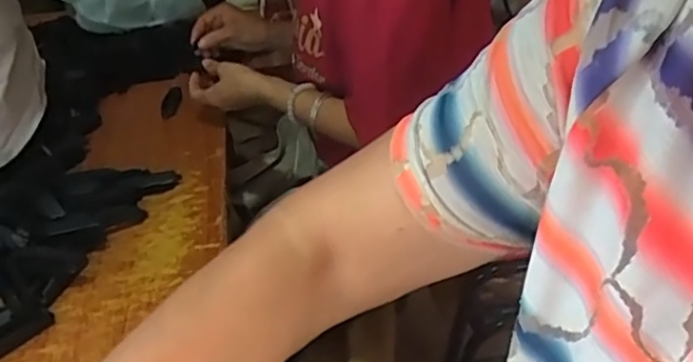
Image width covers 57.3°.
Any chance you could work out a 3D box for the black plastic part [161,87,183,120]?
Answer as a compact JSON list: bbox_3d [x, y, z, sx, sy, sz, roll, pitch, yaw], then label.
[{"bbox_3d":[-0.259,-0.115,0.937,0.028,0.005,0.077,0,47,2],"label":"black plastic part"}]

